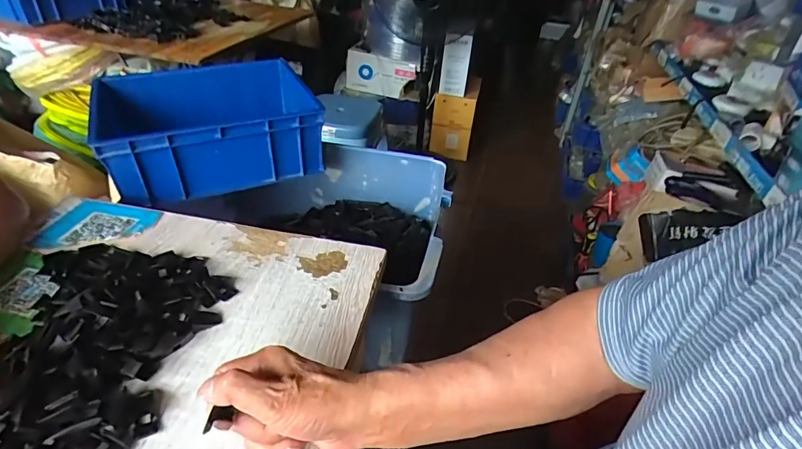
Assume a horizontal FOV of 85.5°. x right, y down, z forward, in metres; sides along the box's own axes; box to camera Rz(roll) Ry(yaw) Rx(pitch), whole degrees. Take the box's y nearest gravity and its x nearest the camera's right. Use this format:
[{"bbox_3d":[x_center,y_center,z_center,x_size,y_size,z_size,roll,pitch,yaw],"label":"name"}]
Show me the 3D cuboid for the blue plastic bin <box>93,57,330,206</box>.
[{"bbox_3d":[-0.327,-0.175,0.753,0.320,0.122,0.246,-13,41,-23],"label":"blue plastic bin"}]

